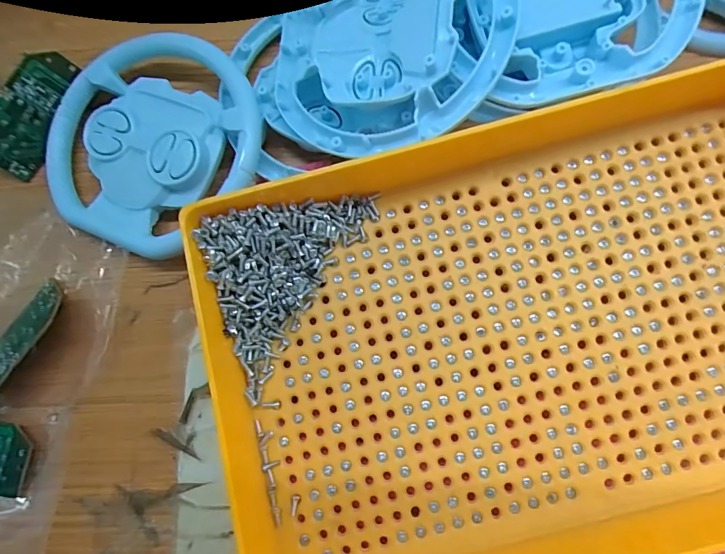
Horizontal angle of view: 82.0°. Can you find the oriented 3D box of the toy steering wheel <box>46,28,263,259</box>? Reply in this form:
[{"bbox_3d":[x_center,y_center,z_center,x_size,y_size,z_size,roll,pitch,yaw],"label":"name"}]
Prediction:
[{"bbox_3d":[-0.099,-0.064,0.191,0.098,0.018,0.101,0,81,3],"label":"toy steering wheel"}]

